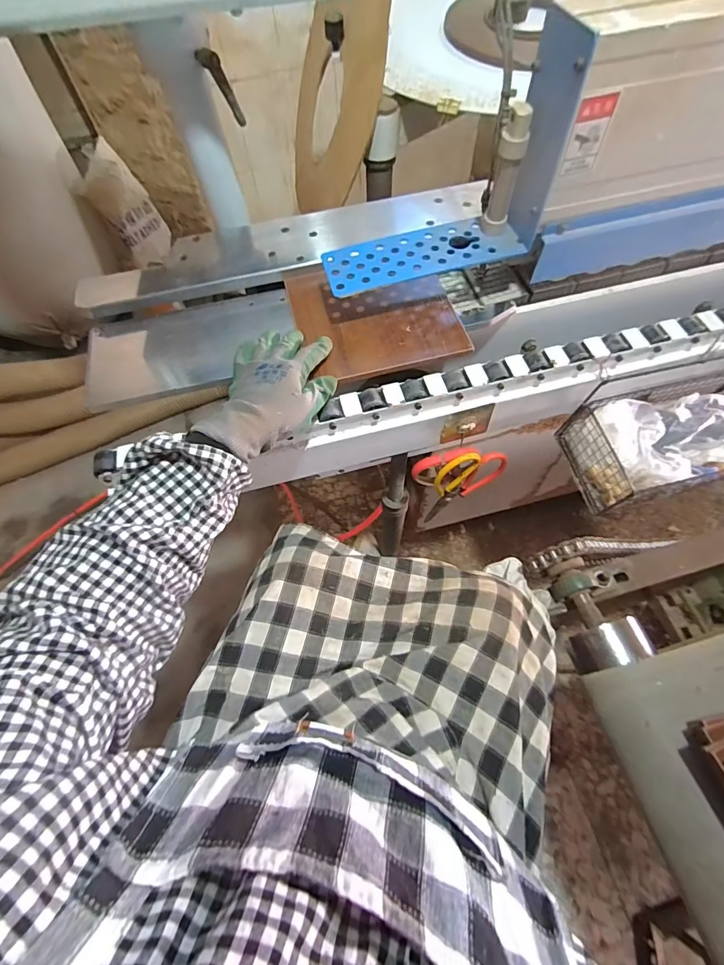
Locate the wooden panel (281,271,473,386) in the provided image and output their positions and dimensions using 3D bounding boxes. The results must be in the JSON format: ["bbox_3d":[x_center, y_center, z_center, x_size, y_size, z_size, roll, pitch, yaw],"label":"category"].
[{"bbox_3d":[0.016,-0.208,0.520,0.189,0.008,0.180,-14,66,-4],"label":"wooden panel"}]

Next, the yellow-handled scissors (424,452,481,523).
[{"bbox_3d":[0.133,0.009,0.643,0.060,0.185,0.022,-18,66,-6],"label":"yellow-handled scissors"}]

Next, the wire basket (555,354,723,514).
[{"bbox_3d":[0.442,-0.069,0.567,0.289,0.111,0.138,-13,66,-3],"label":"wire basket"}]

